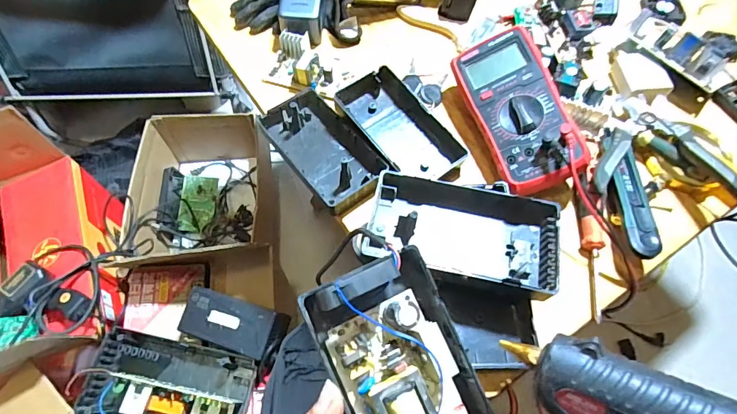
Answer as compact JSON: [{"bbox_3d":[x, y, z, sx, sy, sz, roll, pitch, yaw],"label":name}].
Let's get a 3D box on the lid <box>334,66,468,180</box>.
[{"bbox_3d":[0.031,-0.091,0.488,0.080,0.035,0.162,-35,67,-16],"label":"lid"}]

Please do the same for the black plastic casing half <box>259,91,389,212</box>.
[{"bbox_3d":[-0.053,-0.065,0.482,0.078,0.029,0.157,-34,67,-16],"label":"black plastic casing half"}]

